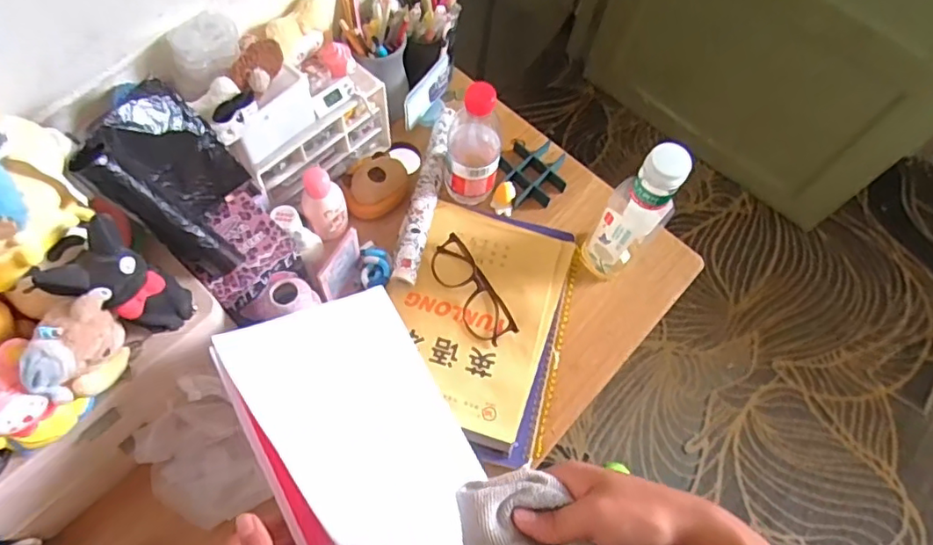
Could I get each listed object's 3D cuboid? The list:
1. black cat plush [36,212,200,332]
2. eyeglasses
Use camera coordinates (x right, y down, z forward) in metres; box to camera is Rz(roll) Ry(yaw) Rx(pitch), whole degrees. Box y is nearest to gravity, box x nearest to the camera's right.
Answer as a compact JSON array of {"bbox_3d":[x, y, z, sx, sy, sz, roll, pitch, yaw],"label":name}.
[{"bbox_3d":[-0.263,0.013,0.446,0.046,0.105,0.060,29,65,13],"label":"black cat plush"},{"bbox_3d":[0.005,0.018,0.670,0.051,0.030,0.140,-26,66,-15],"label":"eyeglasses"}]

